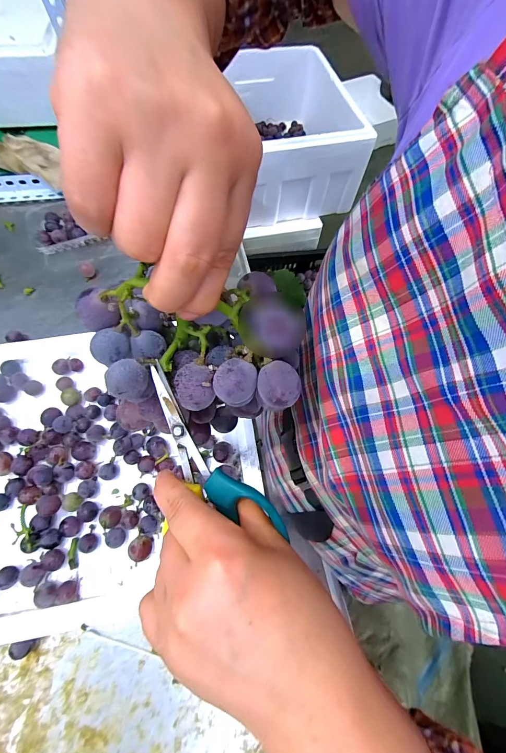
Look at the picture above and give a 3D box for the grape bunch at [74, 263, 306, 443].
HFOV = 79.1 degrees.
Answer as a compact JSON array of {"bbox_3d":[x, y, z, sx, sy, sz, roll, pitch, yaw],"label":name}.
[{"bbox_3d":[-0.033,-0.011,0.194,0.121,0.069,0.084,1,62,-2],"label":"grape bunch"}]

